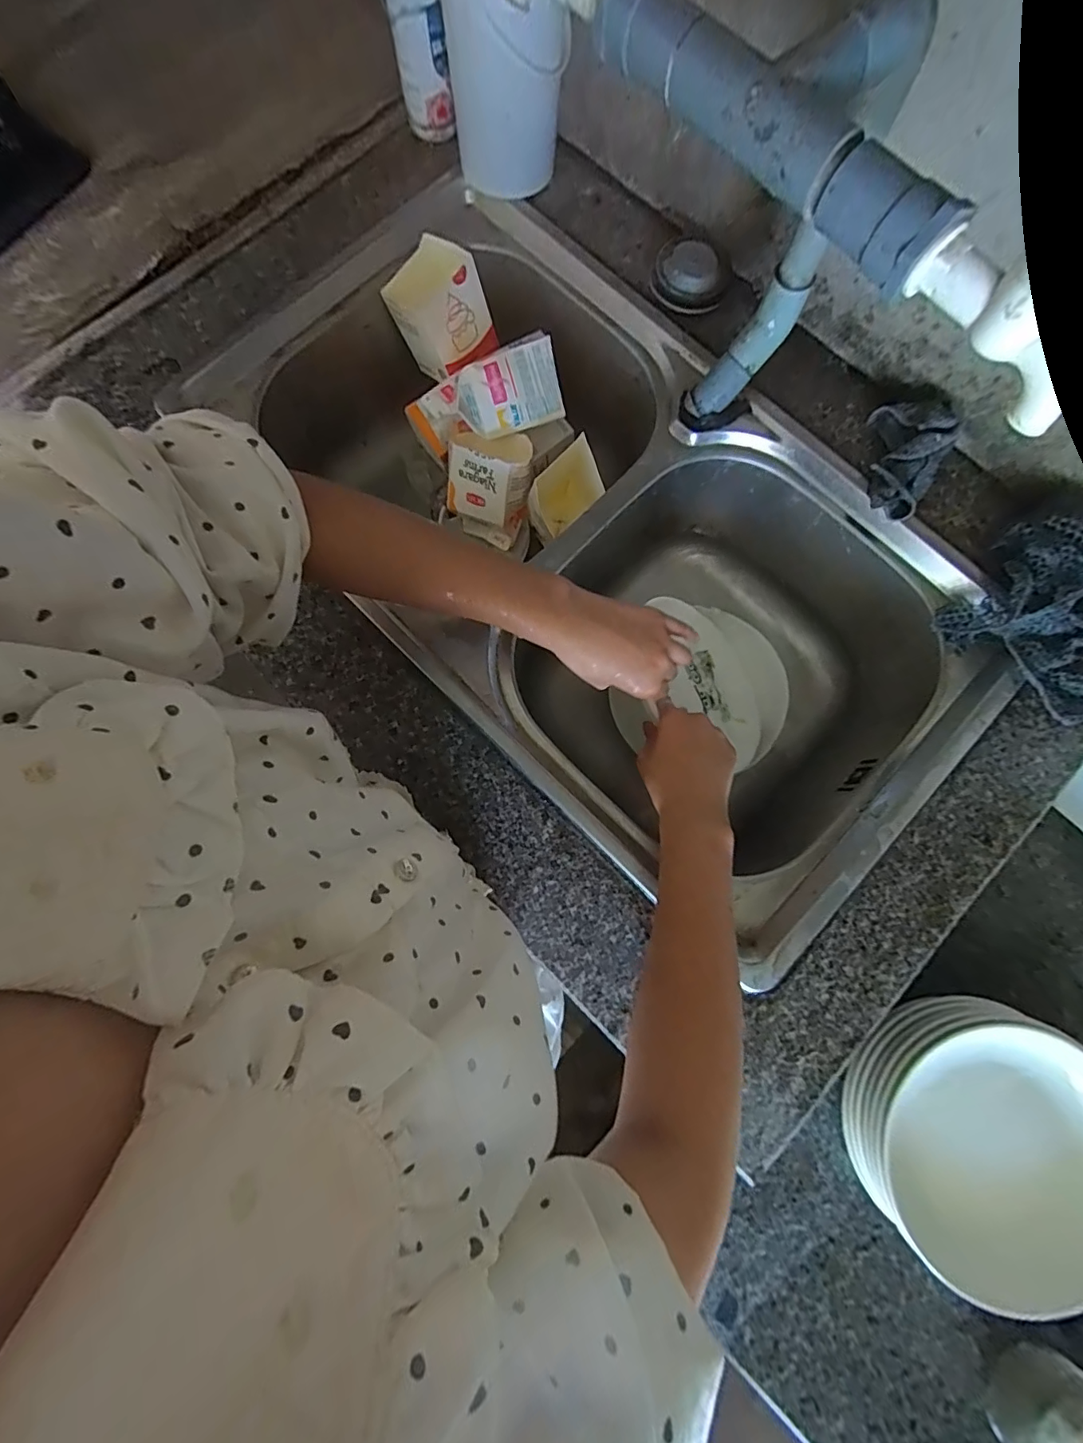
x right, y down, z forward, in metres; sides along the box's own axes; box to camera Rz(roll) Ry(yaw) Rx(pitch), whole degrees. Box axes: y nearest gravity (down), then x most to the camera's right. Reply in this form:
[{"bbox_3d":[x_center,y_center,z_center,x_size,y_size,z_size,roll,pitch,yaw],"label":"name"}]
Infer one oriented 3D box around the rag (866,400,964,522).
[{"bbox_3d":[0.335,-0.238,0.452,0.065,0.038,0.109,9,79,1],"label":"rag"}]

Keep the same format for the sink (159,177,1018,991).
[{"bbox_3d":[0.039,-0.163,0.532,0.723,0.169,0.399,44,82,7],"label":"sink"}]

